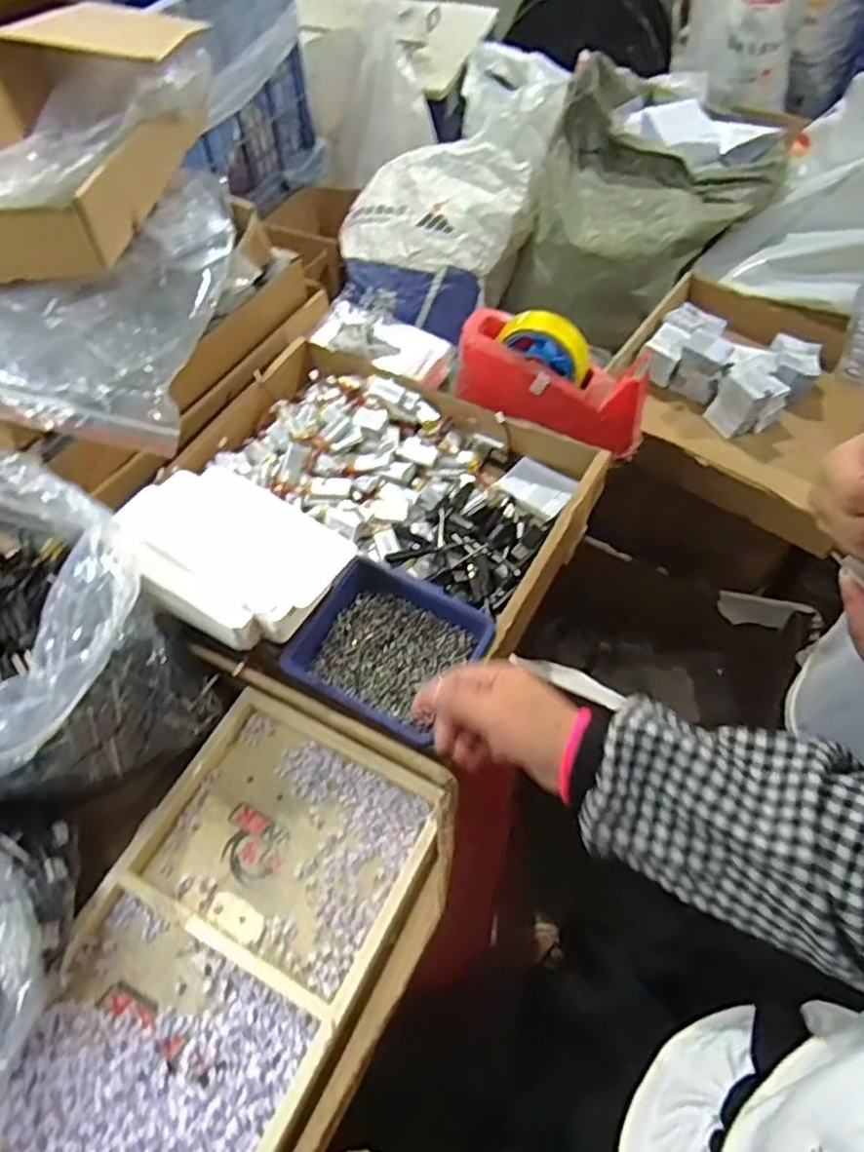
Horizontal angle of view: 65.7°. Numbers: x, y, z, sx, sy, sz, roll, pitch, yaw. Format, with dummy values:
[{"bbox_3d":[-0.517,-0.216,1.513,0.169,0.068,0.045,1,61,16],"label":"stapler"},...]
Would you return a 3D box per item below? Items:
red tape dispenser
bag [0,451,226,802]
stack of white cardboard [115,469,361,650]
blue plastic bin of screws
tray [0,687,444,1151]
[{"bbox_3d":[0.120,-0.203,0.688,0.203,0.091,0.078,26,61,17],"label":"red tape dispenser"},{"bbox_3d":[-0.289,0.044,0.468,0.183,0.187,0.199,-35,63,-20],"label":"bag"},{"bbox_3d":[-0.162,-0.016,0.535,0.175,0.045,0.119,28,62,18],"label":"stack of white cardboard"},{"bbox_3d":[-0.033,0.062,0.559,0.139,0.039,0.125,25,61,16],"label":"blue plastic bin of screws"},{"bbox_3d":[-0.146,0.253,0.464,0.186,0.033,0.325,23,61,15],"label":"tray"}]

